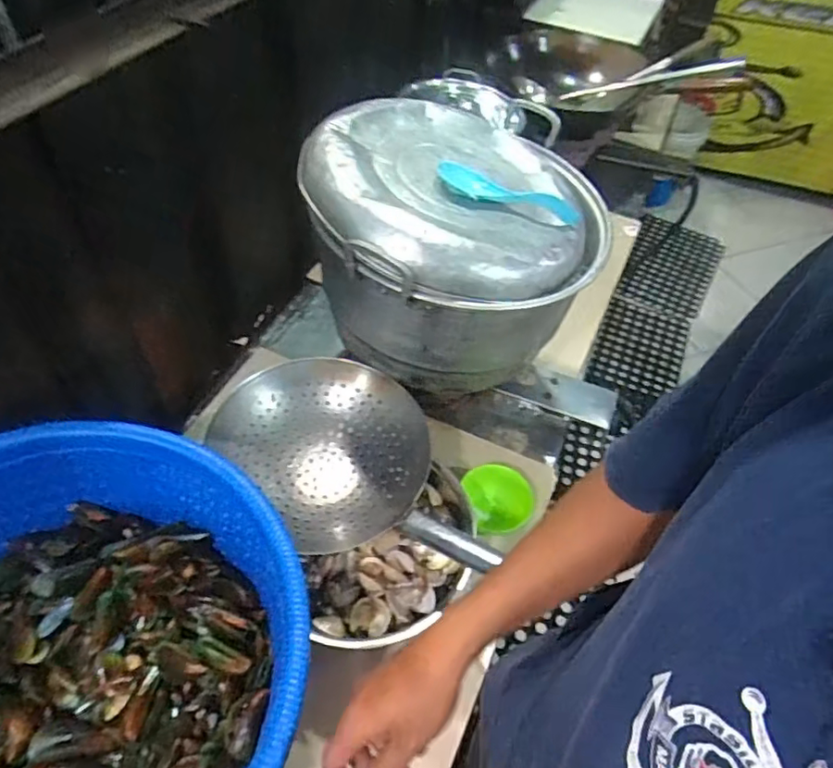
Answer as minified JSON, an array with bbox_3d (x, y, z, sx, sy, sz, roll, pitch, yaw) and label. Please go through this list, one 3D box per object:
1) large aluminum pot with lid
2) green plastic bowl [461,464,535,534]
[{"bbox_3d":[0.056,-0.212,0.852,0.372,0.256,0.391,3,51,-4],"label":"large aluminum pot with lid"},{"bbox_3d":[0.128,0.183,0.928,0.112,0.061,0.098,-15,54,-18],"label":"green plastic bowl"}]

